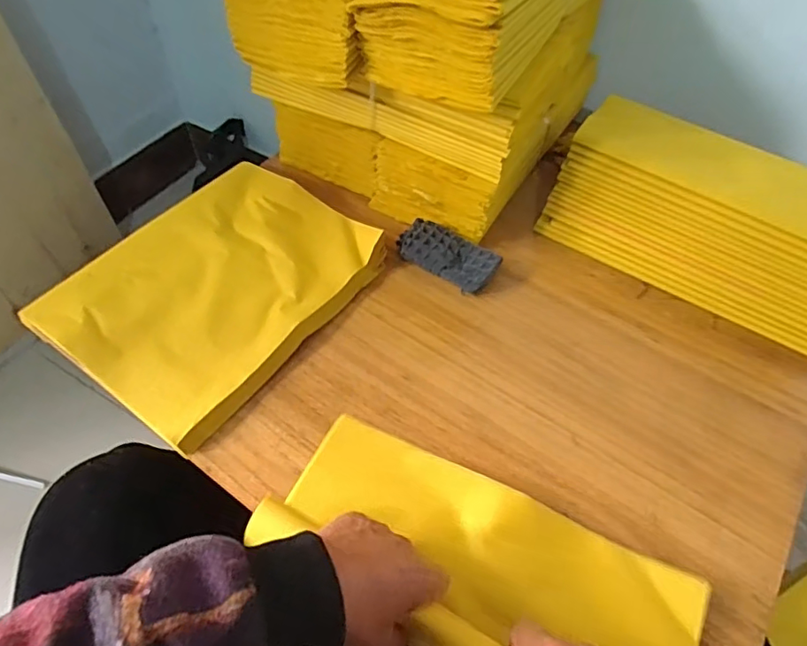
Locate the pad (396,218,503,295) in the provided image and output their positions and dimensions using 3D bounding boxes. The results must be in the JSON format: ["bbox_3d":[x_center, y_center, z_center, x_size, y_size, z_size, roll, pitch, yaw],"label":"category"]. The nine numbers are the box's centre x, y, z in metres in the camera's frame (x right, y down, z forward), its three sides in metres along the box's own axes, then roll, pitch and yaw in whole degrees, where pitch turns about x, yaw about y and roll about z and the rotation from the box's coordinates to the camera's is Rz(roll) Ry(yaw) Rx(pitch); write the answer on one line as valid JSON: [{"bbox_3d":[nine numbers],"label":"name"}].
[{"bbox_3d":[0.049,-0.074,0.592,0.106,0.024,0.051,28,57,16],"label":"pad"}]

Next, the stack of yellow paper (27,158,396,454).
[{"bbox_3d":[-0.191,-0.045,0.561,0.230,0.022,0.293,32,59,18],"label":"stack of yellow paper"}]

